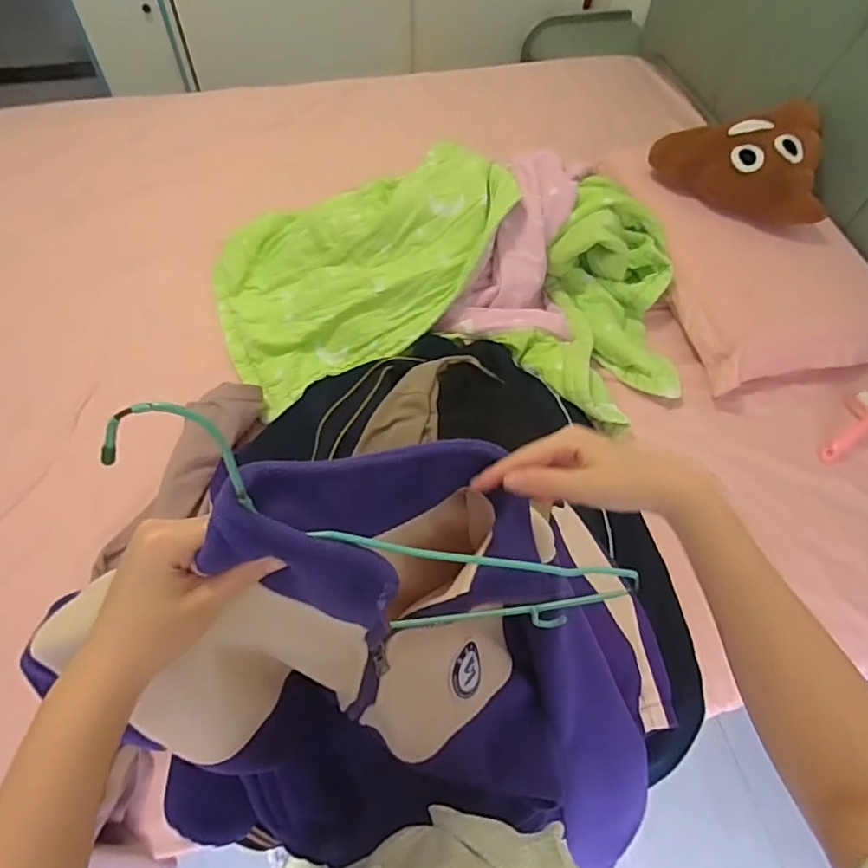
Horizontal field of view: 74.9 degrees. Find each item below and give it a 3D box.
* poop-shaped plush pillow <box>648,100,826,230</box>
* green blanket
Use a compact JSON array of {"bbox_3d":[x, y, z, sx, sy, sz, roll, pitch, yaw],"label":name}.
[{"bbox_3d":[0.675,-0.559,1.196,0.312,0.124,0.303,-11,59,-9],"label":"poop-shaped plush pillow"},{"bbox_3d":[0.009,-0.287,1.068,0.868,0.192,0.505,4,57,0],"label":"green blanket"}]

